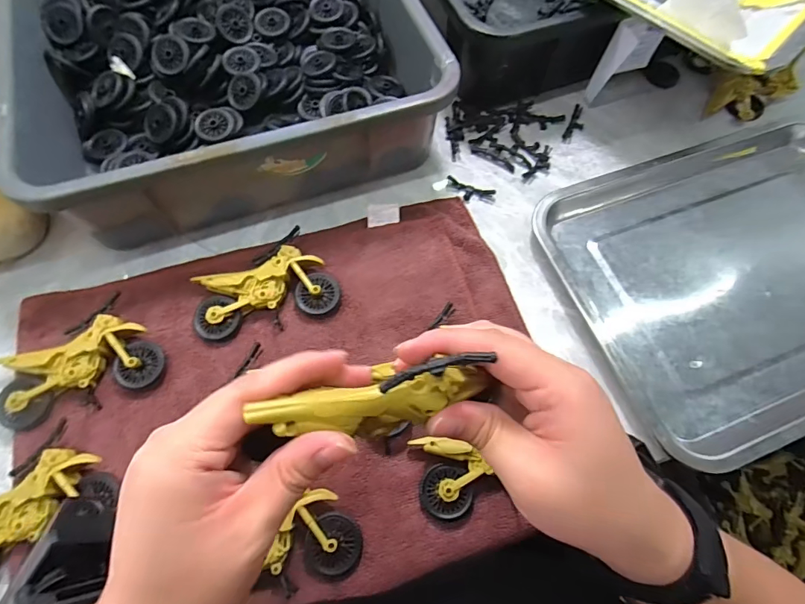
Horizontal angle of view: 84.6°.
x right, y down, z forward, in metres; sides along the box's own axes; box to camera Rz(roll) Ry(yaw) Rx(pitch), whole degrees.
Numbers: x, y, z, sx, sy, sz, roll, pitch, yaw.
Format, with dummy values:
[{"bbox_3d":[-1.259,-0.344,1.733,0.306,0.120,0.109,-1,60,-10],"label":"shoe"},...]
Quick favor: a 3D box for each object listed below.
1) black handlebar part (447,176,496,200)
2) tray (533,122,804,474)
[{"bbox_3d":[0.065,-0.109,0.432,0.049,0.007,0.018,23,68,8],"label":"black handlebar part"},{"bbox_3d":[0.316,-0.030,0.395,0.339,0.030,0.263,-19,69,-9],"label":"tray"}]

